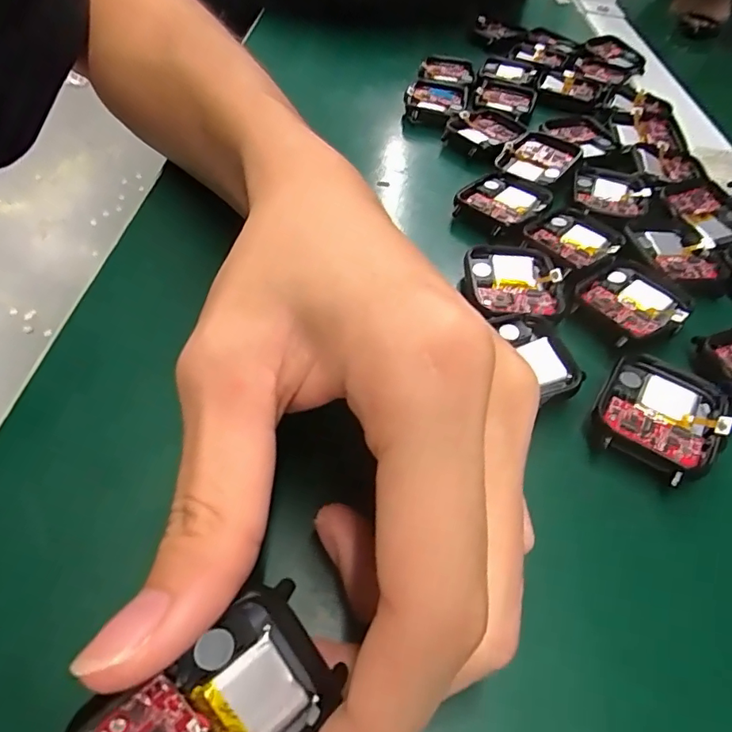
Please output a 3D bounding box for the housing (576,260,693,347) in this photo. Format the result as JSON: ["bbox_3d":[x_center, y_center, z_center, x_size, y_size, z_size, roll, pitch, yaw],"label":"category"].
[{"bbox_3d":[0.109,-0.027,0.205,0.044,0.007,0.036,-27,58,-27],"label":"housing"}]

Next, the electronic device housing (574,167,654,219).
[{"bbox_3d":[0.126,-0.089,0.260,0.037,0.005,0.040,18,50,8],"label":"electronic device housing"}]

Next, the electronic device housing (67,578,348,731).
[{"bbox_3d":[-0.029,0.069,0.099,0.045,0.013,0.039,-36,100,-25],"label":"electronic device housing"}]

